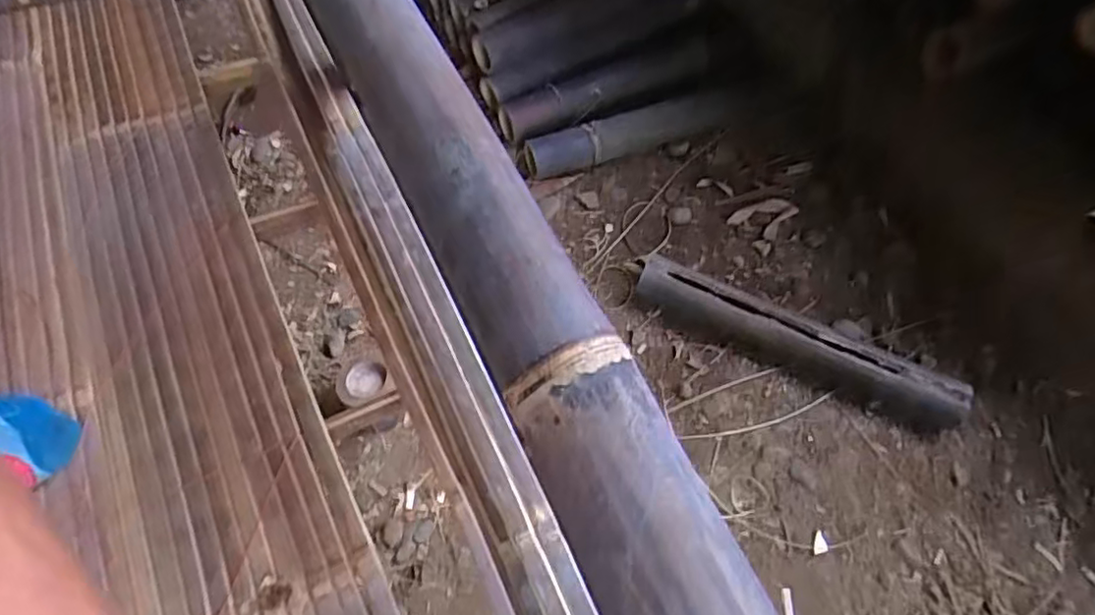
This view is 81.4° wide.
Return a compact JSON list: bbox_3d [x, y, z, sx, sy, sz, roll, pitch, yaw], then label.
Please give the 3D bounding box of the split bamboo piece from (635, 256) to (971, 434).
[{"bbox_3d":[0.335,0.041,0.870,0.442,0.063,0.064,27,62,13],"label":"split bamboo piece"}]

